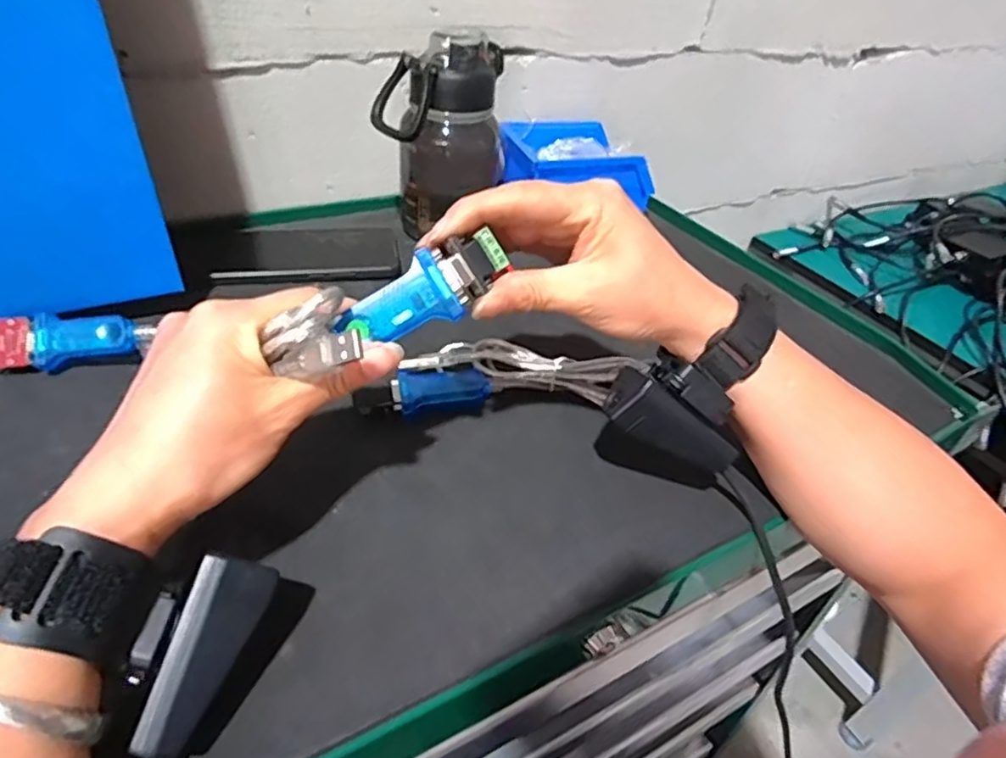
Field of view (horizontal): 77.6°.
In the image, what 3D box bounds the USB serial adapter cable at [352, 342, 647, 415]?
[{"bbox_3d":[-0.003,-0.004,0.416,0.178,0.026,0.049,-3,39,-12],"label":"USB serial adapter cable"}]

